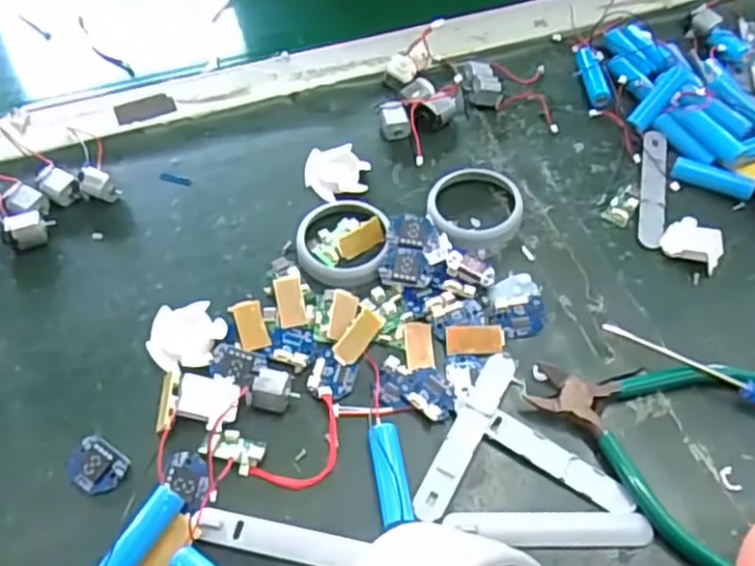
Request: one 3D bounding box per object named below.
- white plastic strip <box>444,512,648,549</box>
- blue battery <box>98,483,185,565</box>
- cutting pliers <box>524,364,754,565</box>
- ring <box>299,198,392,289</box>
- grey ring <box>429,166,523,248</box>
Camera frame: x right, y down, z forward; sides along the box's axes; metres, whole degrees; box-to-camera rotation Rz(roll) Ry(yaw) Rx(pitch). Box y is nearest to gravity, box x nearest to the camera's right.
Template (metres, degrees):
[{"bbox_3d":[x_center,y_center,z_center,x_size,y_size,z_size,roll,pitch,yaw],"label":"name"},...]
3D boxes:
[{"bbox_3d":[0.079,0.113,0.318,0.092,0.005,0.017,-1,56,0],"label":"white plastic strip"},{"bbox_3d":[-0.107,0.115,0.311,0.014,0.016,0.050,27,60,17],"label":"blue battery"},{"bbox_3d":[0.129,0.068,0.345,0.108,0.011,0.108,25,60,16],"label":"cutting pliers"},{"bbox_3d":[-0.020,-0.025,0.413,0.055,0.014,0.057,0,56,0],"label":"ring"},{"bbox_3d":[0.060,-0.047,0.427,0.057,0.011,0.054,0,56,0],"label":"grey ring"}]

